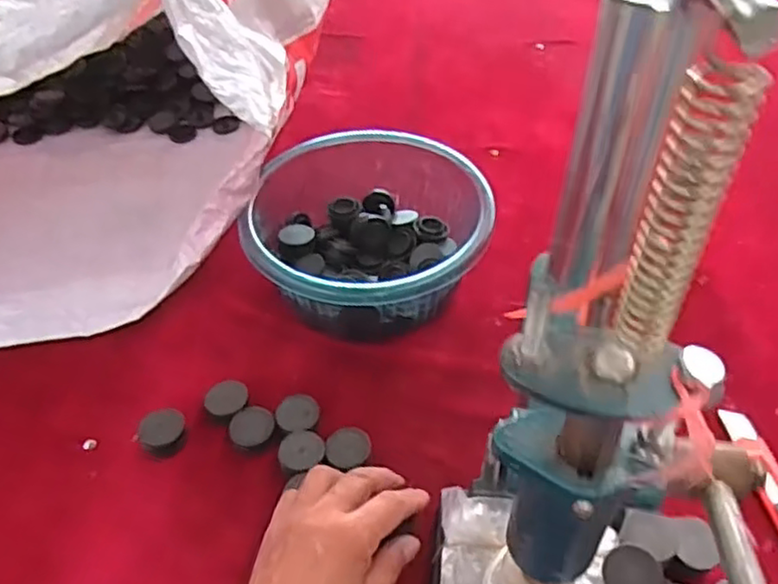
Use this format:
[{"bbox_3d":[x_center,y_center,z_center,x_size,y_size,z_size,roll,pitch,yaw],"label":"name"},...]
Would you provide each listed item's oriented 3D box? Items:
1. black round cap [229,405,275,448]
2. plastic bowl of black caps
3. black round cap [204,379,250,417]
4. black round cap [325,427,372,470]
[{"bbox_3d":[-0.102,0.102,0.514,0.032,0.006,0.033,-1,44,1],"label":"black round cap"},{"bbox_3d":[-0.015,-0.052,0.612,0.202,0.091,0.195,-1,44,1],"label":"plastic bowl of black caps"},{"bbox_3d":[-0.125,0.083,0.528,0.028,0.005,0.032,40,66,21],"label":"black round cap"},{"bbox_3d":[-0.030,0.114,0.505,0.033,0.008,0.032,-1,44,1],"label":"black round cap"}]

